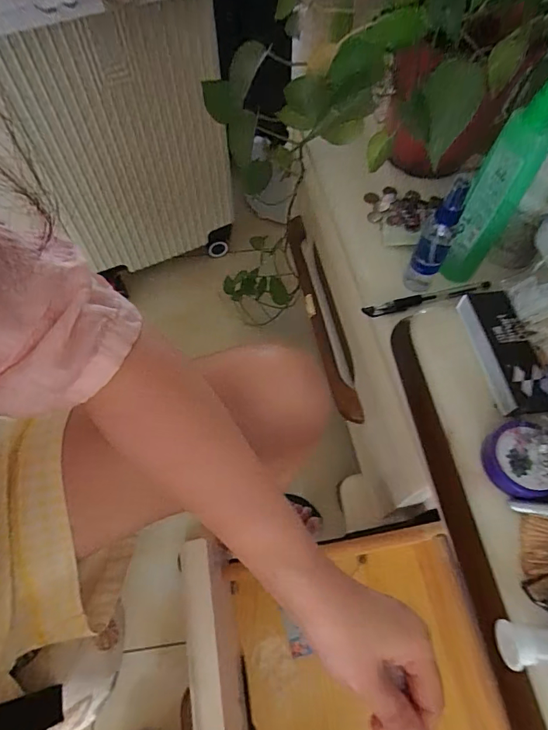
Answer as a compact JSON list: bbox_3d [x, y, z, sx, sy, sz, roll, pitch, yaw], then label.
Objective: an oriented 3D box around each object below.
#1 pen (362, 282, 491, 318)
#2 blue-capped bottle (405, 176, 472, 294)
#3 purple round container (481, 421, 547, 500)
[{"bbox_3d":[0.163,-0.071,0.457,0.138,0.016,0.015,-12,62,-7],"label":"pen"},{"bbox_3d":[0.162,-0.127,0.422,0.029,0.131,0.036,20,63,10],"label":"blue-capped bottle"},{"bbox_3d":[0.176,0.067,0.298,0.050,0.019,0.051,0,61,0],"label":"purple round container"}]

